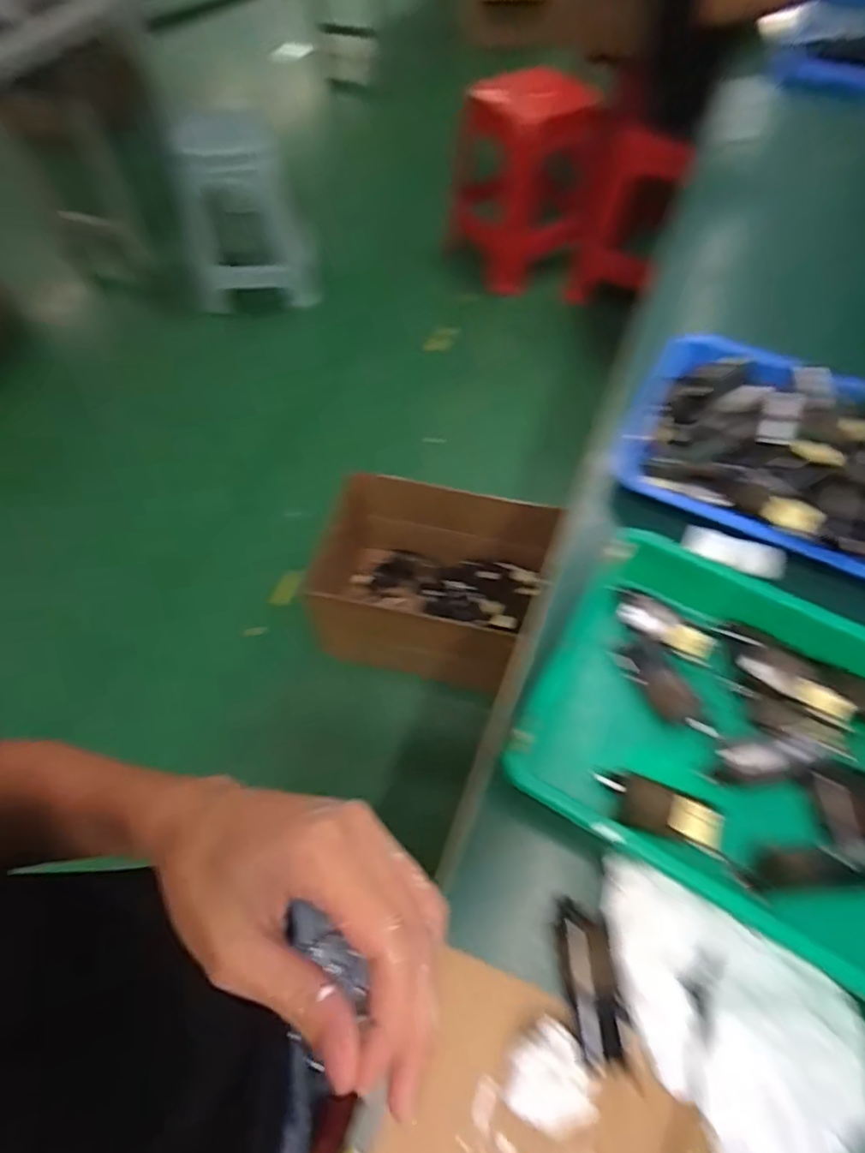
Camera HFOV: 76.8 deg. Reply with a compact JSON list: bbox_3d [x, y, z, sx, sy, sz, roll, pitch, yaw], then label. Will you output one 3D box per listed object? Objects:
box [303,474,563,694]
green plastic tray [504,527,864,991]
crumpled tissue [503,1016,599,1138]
[{"bbox_3d":[-0.027,0.017,1.193,0.448,0.297,0.305,8,60,5],"label":"box"},{"bbox_3d":[0.271,0.145,0.405,0.390,0.070,0.247,28,63,16],"label":"green plastic tray"},{"bbox_3d":[0.071,0.301,0.322,0.050,0.027,0.055,-38,66,-20],"label":"crumpled tissue"}]

